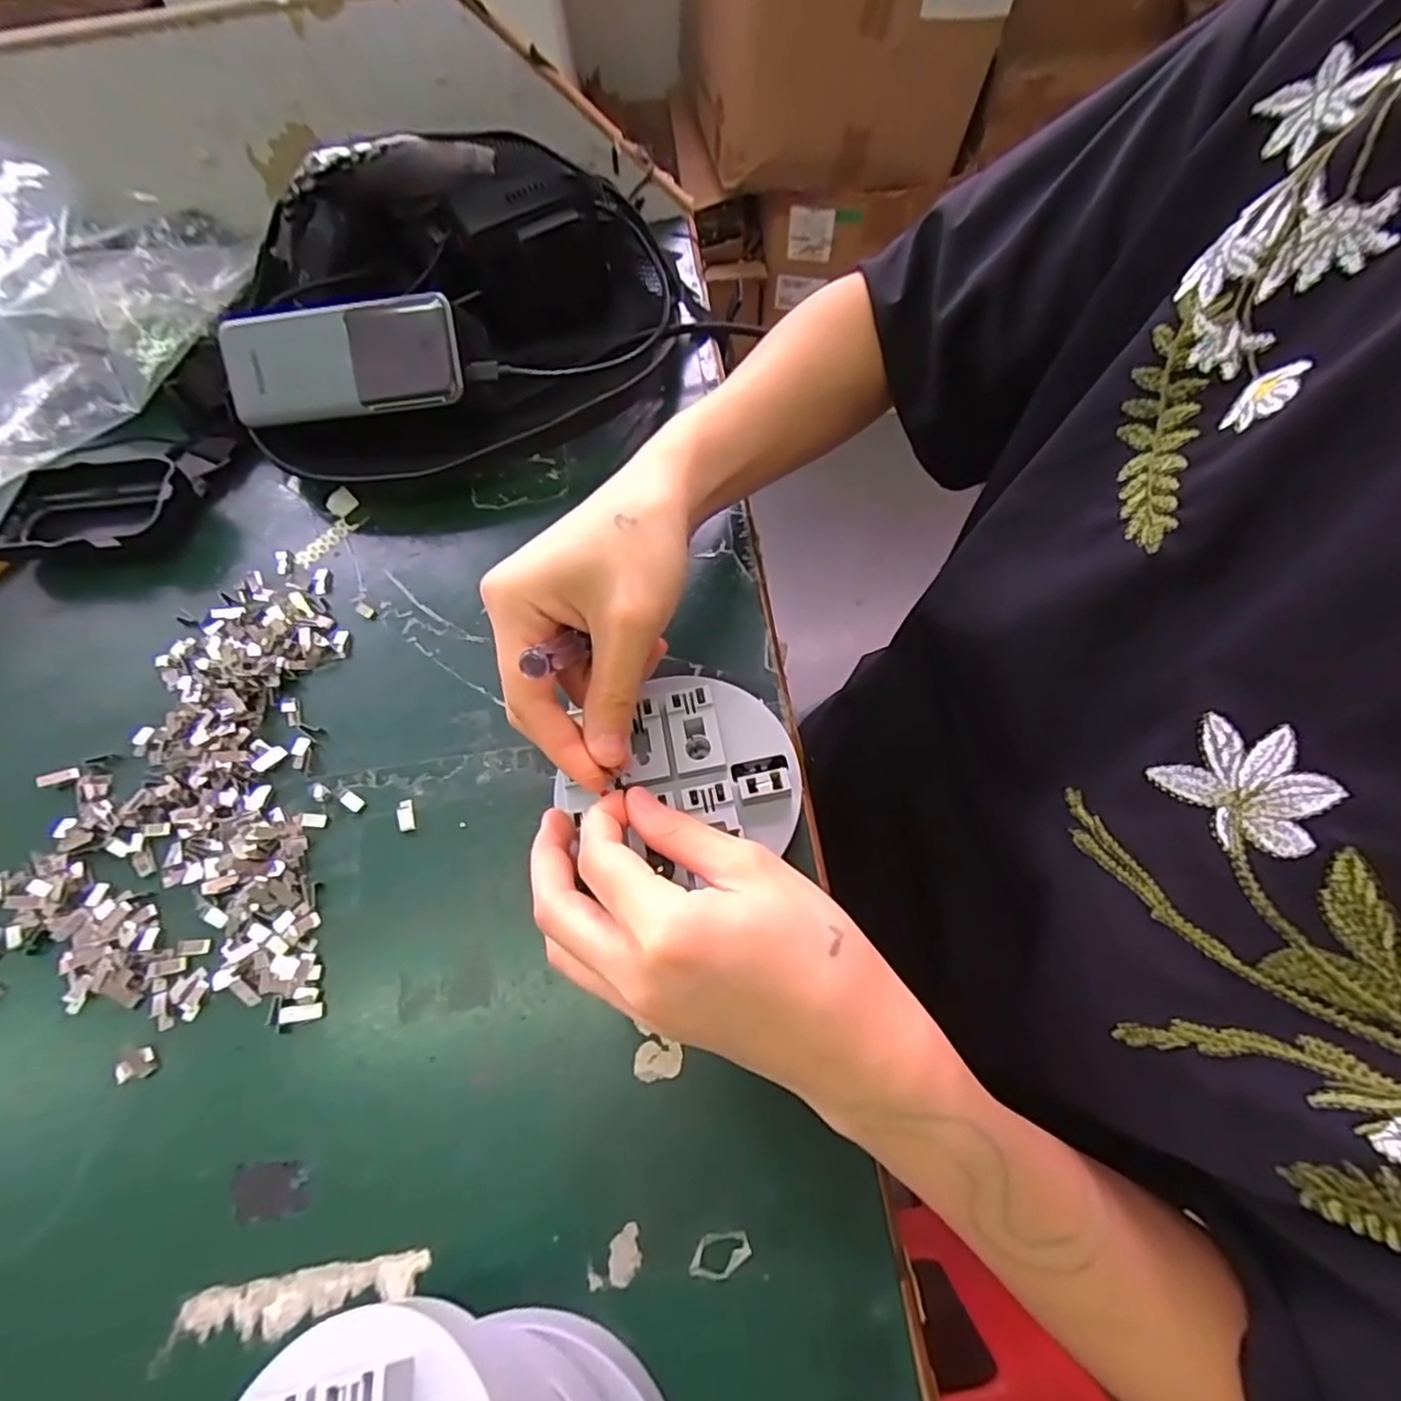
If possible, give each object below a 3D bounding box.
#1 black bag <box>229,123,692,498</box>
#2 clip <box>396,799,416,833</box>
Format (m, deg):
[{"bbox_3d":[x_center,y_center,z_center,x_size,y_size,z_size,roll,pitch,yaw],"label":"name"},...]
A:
[{"bbox_3d":[-0.138,-0.227,0.368,0.242,0.111,0.183,-17,64,-5],"label":"black bag"},{"bbox_3d":[-0.132,0.051,0.295,0.007,0.004,0.015,-16,64,-5],"label":"clip"}]

